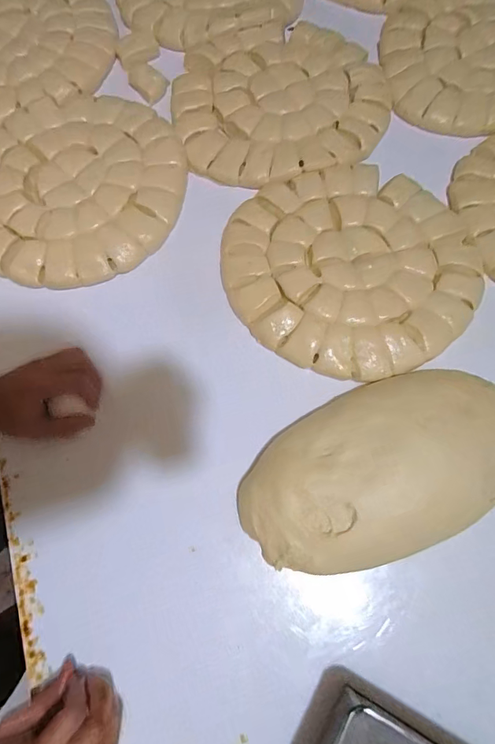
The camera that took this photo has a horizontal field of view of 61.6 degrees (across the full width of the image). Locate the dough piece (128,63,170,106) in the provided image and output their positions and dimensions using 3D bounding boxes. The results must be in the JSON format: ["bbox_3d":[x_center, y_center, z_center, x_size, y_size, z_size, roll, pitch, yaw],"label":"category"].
[{"bbox_3d":[-0.152,-0.444,0.637,0.043,0.018,0.067,-44,78,-10],"label":"dough piece"}]

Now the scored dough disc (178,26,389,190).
[{"bbox_3d":[0.045,-0.404,0.608,0.306,0.016,0.278,-17,75,-4],"label":"scored dough disc"}]

